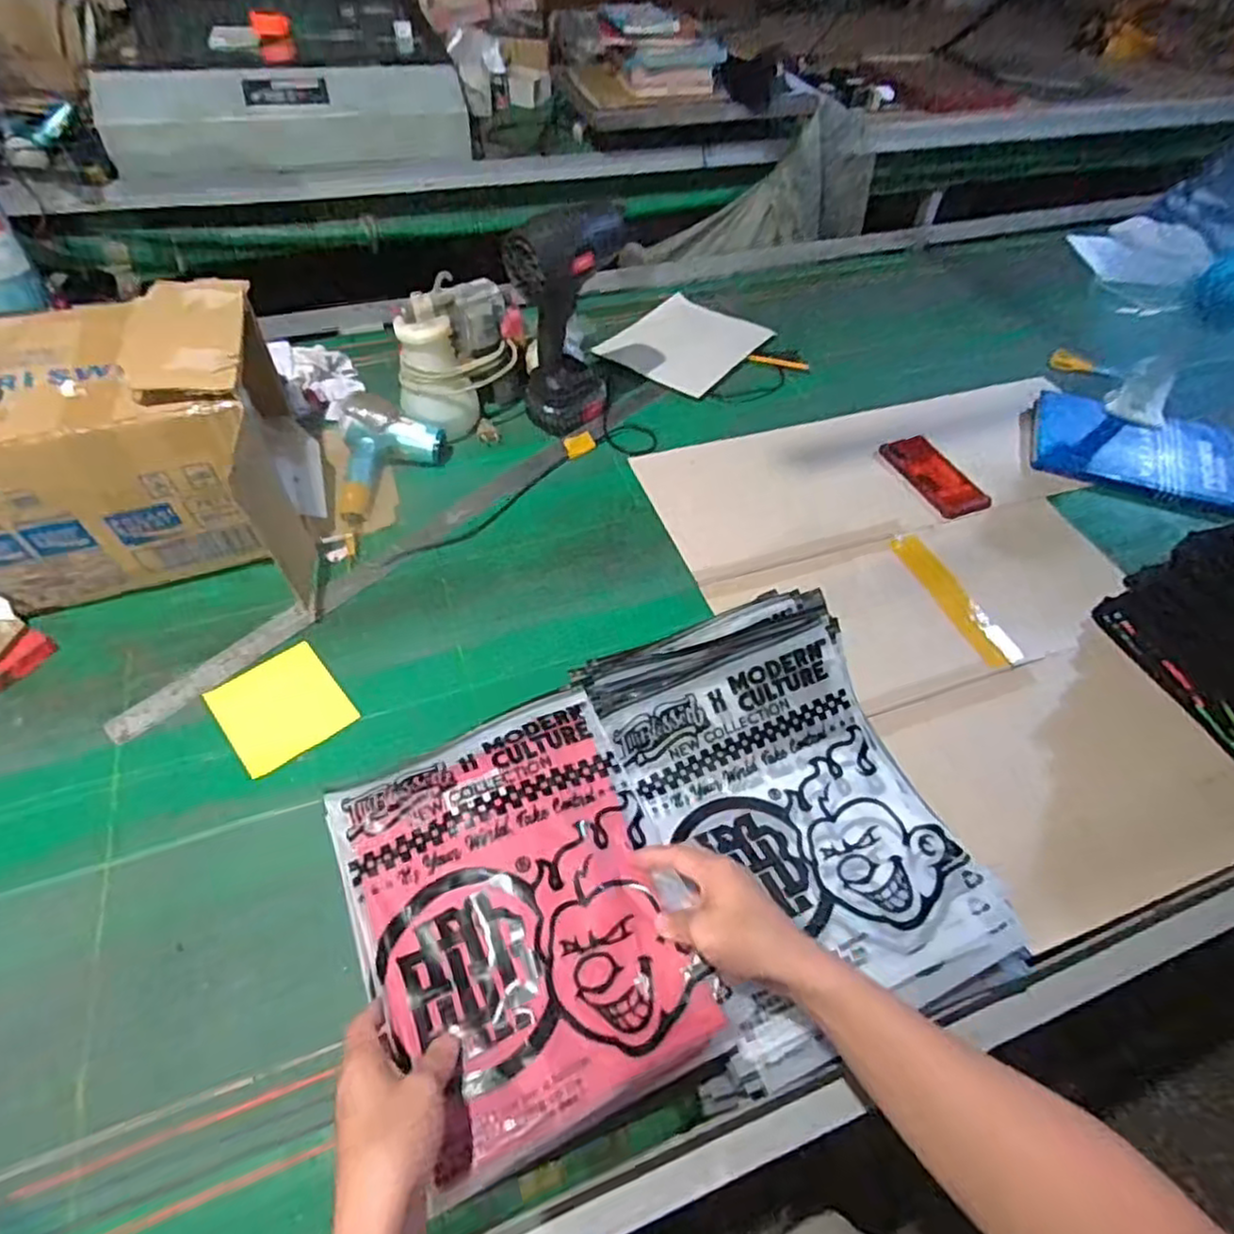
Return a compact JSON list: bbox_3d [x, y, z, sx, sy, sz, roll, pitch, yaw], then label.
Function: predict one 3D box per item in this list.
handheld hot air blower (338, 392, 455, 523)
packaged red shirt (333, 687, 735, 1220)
[{"bbox_3d":[-0.297,-0.213,0.921,0.133,0.065,0.192,-4,52,-5],"label":"handheld hot air blower"},{"bbox_3d":[-0.076,0.218,0.546,0.236,0.026,0.311,-19,57,-18],"label":"packaged red shirt"}]

